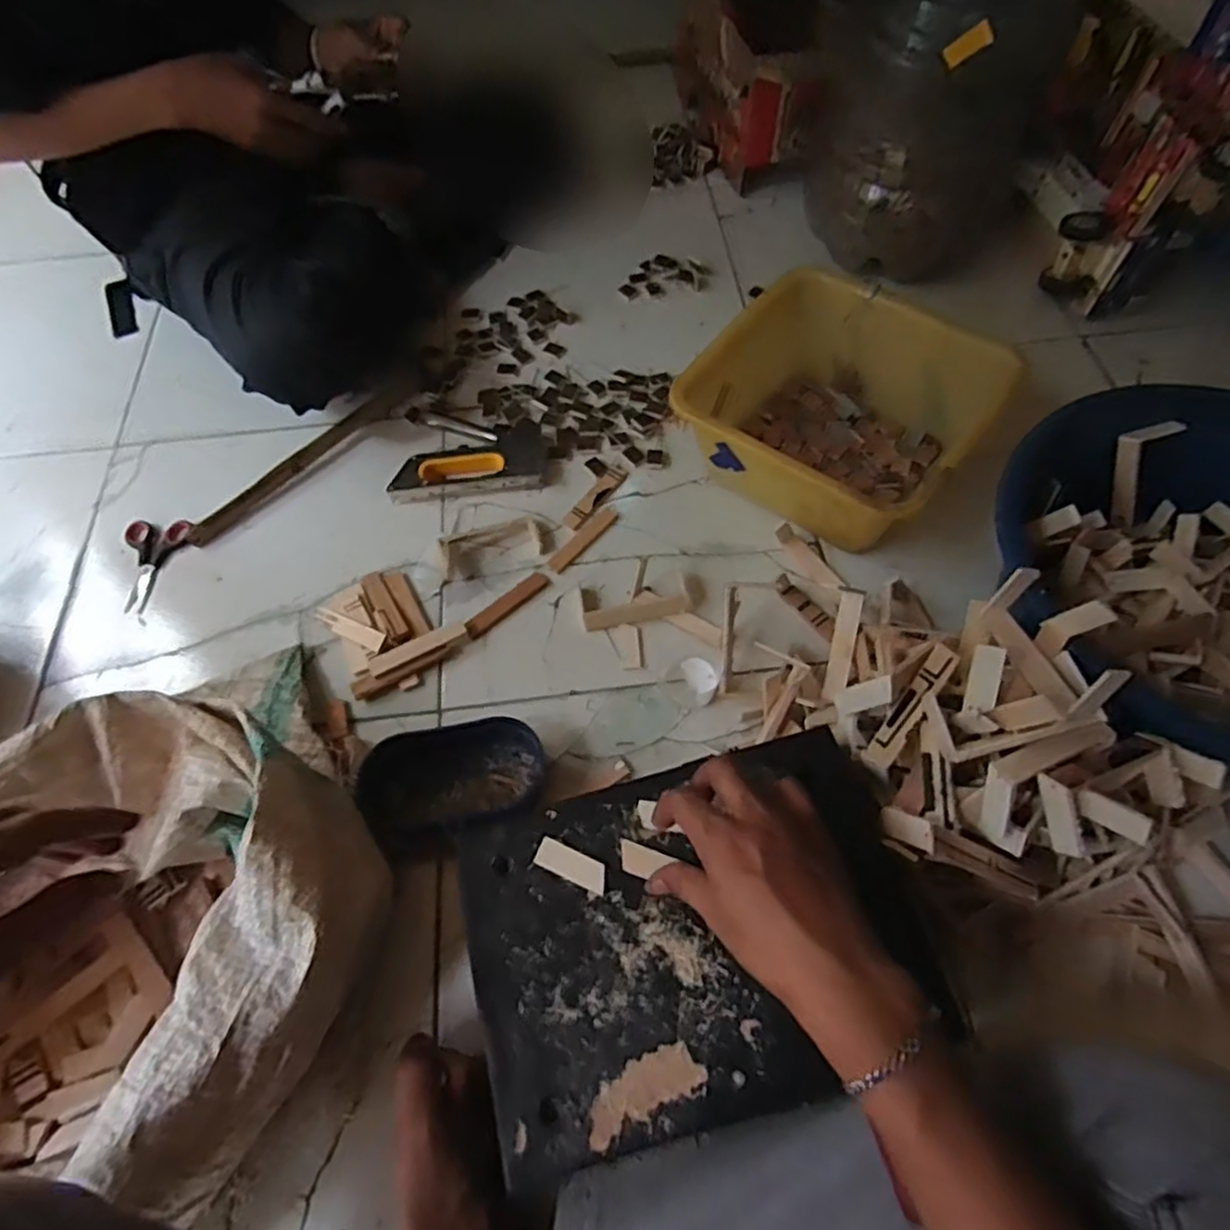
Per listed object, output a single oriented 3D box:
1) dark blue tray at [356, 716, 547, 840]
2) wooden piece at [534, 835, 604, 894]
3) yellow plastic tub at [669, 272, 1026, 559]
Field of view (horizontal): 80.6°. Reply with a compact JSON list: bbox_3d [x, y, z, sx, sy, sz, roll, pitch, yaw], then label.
[{"bbox_3d":[-0.141,0.138,0.634,0.156,0.040,0.087,-8,60,-2],"label":"dark blue tray"},{"bbox_3d":[-0.029,0.167,0.484,0.050,0.004,0.019,21,63,14],"label":"wooden piece"},{"bbox_3d":[0.233,-0.207,0.764,0.268,0.128,0.240,35,67,20],"label":"yellow plastic tub"}]

